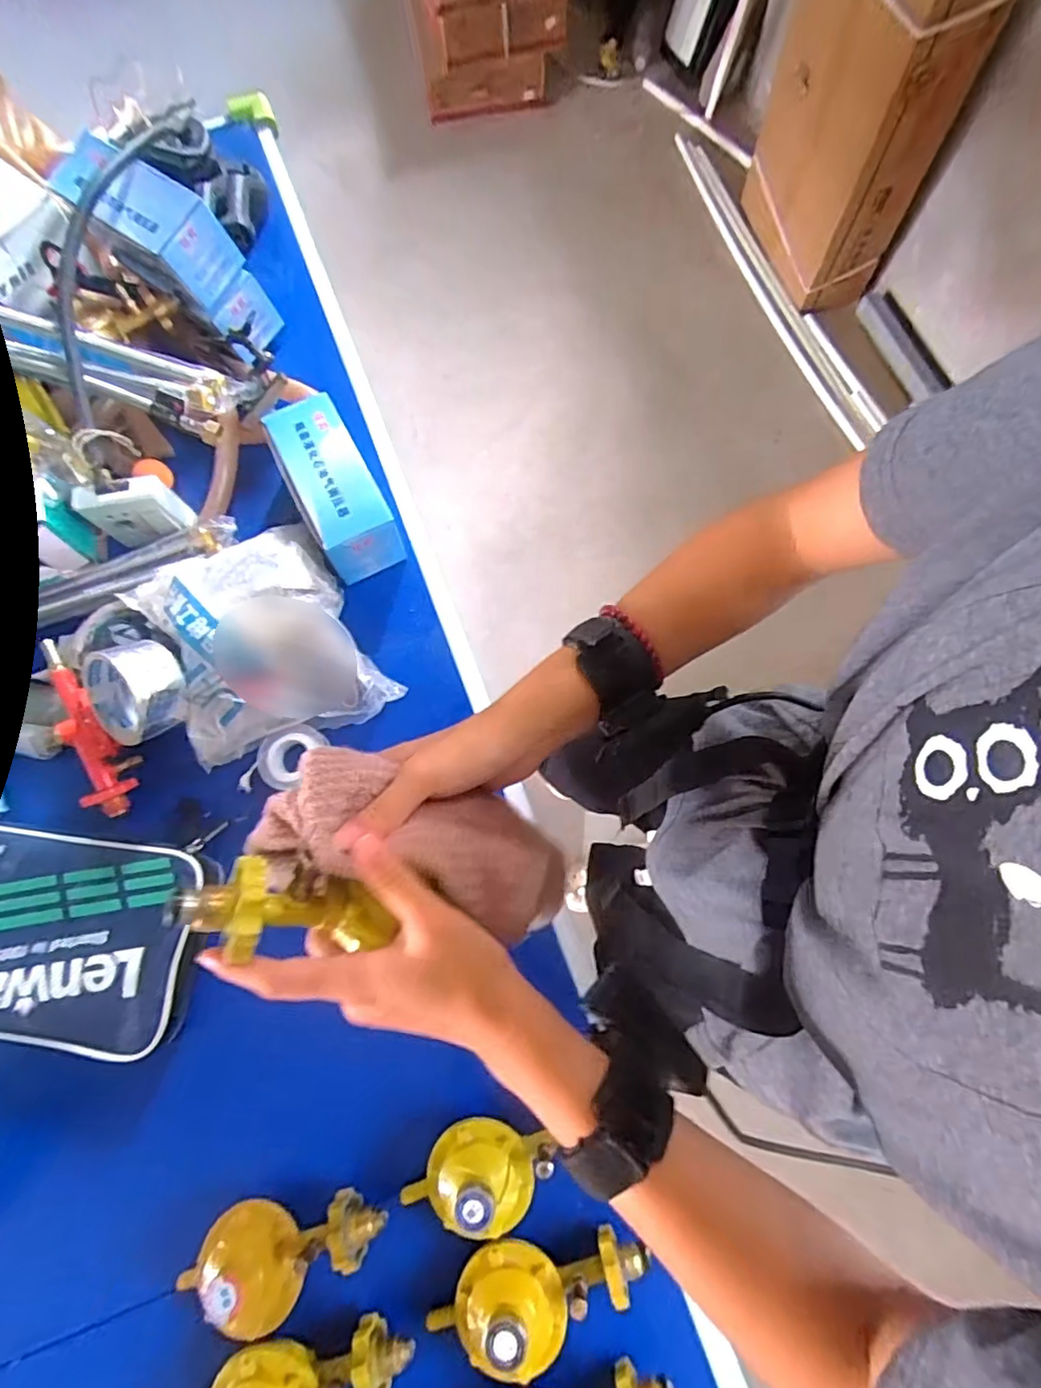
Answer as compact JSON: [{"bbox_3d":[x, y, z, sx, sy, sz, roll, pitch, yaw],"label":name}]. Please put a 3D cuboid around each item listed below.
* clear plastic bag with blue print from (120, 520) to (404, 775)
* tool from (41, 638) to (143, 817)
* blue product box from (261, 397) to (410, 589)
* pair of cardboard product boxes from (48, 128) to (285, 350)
[{"bbox_3d":[-0.263,-0.058,0.580,0.184,0.088,0.215,-27,75,-6],"label":"clear plastic bag with blue print"},{"bbox_3d":[-0.420,0.032,0.563,0.044,0.032,0.177,-22,93,-5],"label":"tool"},{"bbox_3d":[-0.204,-0.225,0.631,0.083,0.070,0.190,-28,75,-6],"label":"blue product box"},{"bbox_3d":[-0.403,-0.507,0.676,0.202,0.150,0.083,35,78,10],"label":"pair of cardboard product boxes"}]

